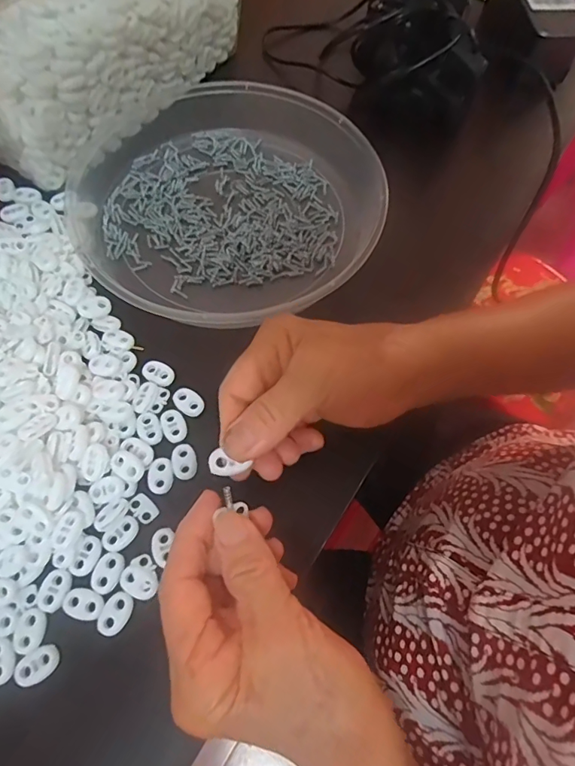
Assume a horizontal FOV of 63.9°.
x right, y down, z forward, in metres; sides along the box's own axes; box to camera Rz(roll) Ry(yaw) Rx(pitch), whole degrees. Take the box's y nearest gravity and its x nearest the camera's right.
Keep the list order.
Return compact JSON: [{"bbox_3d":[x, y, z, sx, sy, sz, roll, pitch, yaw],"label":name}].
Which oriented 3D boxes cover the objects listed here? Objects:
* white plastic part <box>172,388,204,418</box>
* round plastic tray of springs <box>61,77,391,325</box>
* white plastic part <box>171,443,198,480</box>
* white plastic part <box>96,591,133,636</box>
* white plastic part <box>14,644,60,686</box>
[{"bbox_3d":[-0.067,0.012,0.310,0.022,0.004,0.015,37,69,12],"label":"white plastic part"},{"bbox_3d":[-0.054,-0.146,0.363,0.238,0.037,0.229,1,66,-3],"label":"round plastic tray of springs"},{"bbox_3d":[-0.067,0.050,0.294,0.015,0.004,0.023,-14,68,-9],"label":"white plastic part"},{"bbox_3d":[-0.096,0.128,0.257,0.015,0.004,0.022,27,67,8],"label":"white plastic part"},{"bbox_3d":[-0.134,0.151,0.245,0.021,0.004,0.016,-33,72,-16],"label":"white plastic part"}]

